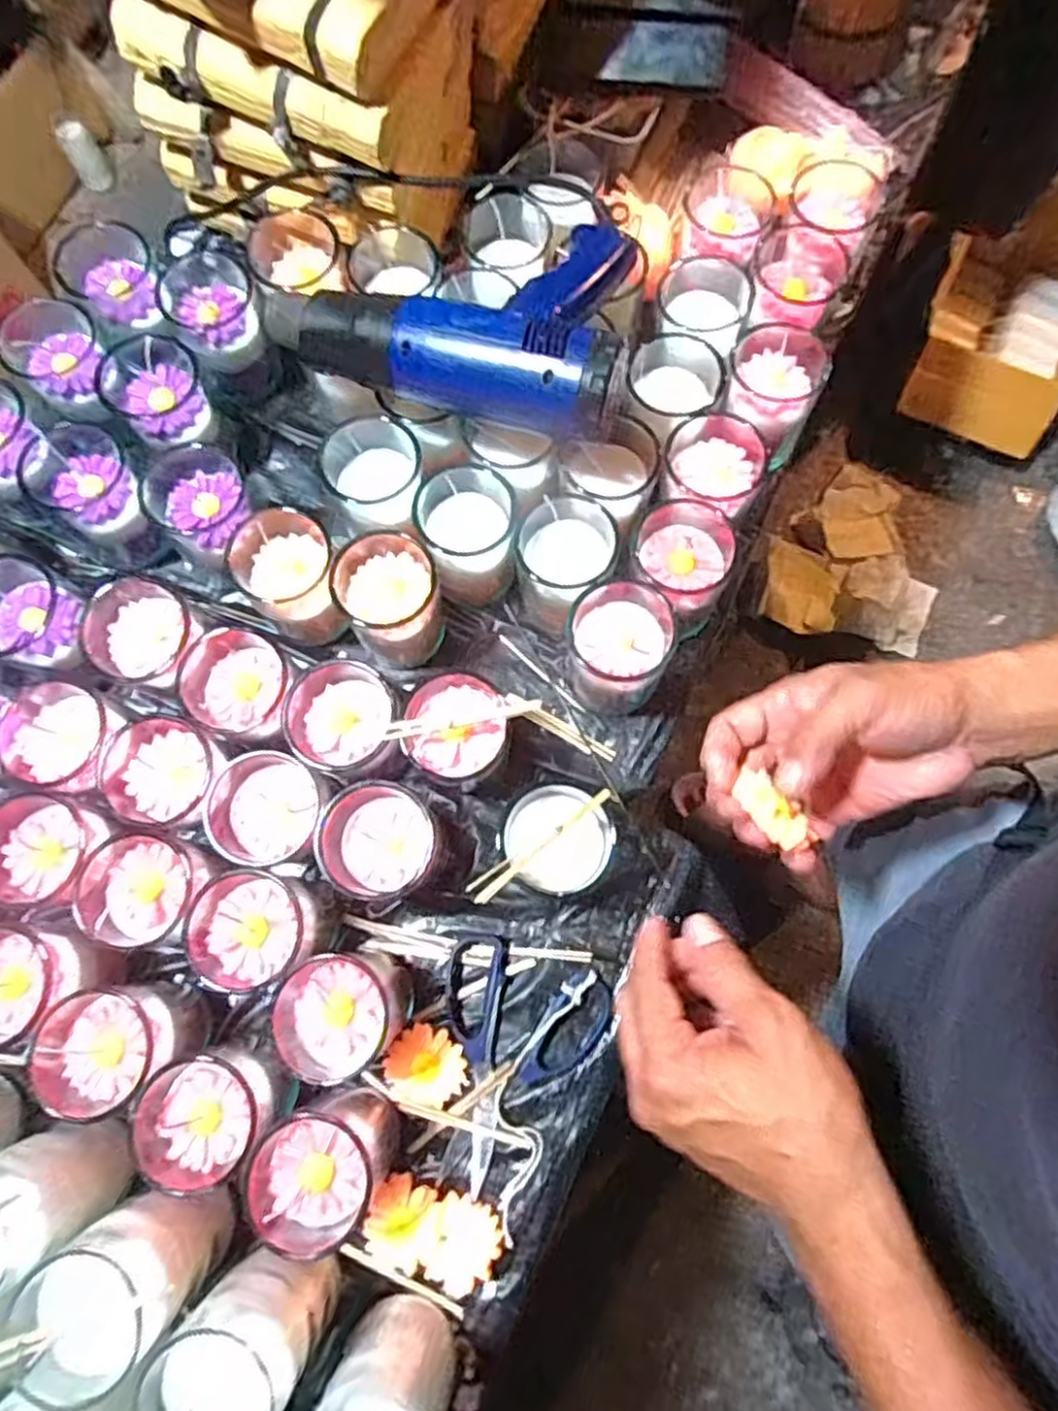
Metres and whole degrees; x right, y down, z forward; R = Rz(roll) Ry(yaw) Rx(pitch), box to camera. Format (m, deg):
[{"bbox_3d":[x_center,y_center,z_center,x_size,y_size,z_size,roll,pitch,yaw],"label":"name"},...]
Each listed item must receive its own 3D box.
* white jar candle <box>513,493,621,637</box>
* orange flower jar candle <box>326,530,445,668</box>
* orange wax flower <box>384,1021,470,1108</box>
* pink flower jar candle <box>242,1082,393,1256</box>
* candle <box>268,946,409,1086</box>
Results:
[{"bbox_3d":[0.025,-0.105,0.558,0.068,0.090,0.074,0,74,0],"label":"white jar candle"},{"bbox_3d":[-0.100,-0.077,0.547,0.070,0.084,0.075,0,74,0],"label":"orange flower jar candle"},{"bbox_3d":[-0.068,0.244,0.509,0.054,0.007,0.044,21,76,6],"label":"orange wax flower"},{"bbox_3d":[-0.124,0.277,0.454,0.068,0.077,0.072,0,74,0],"label":"pink flower jar candle"},{"bbox_3d":[-0.120,0.198,0.487,0.074,0.082,0.071,0,74,0],"label":"candle"}]

